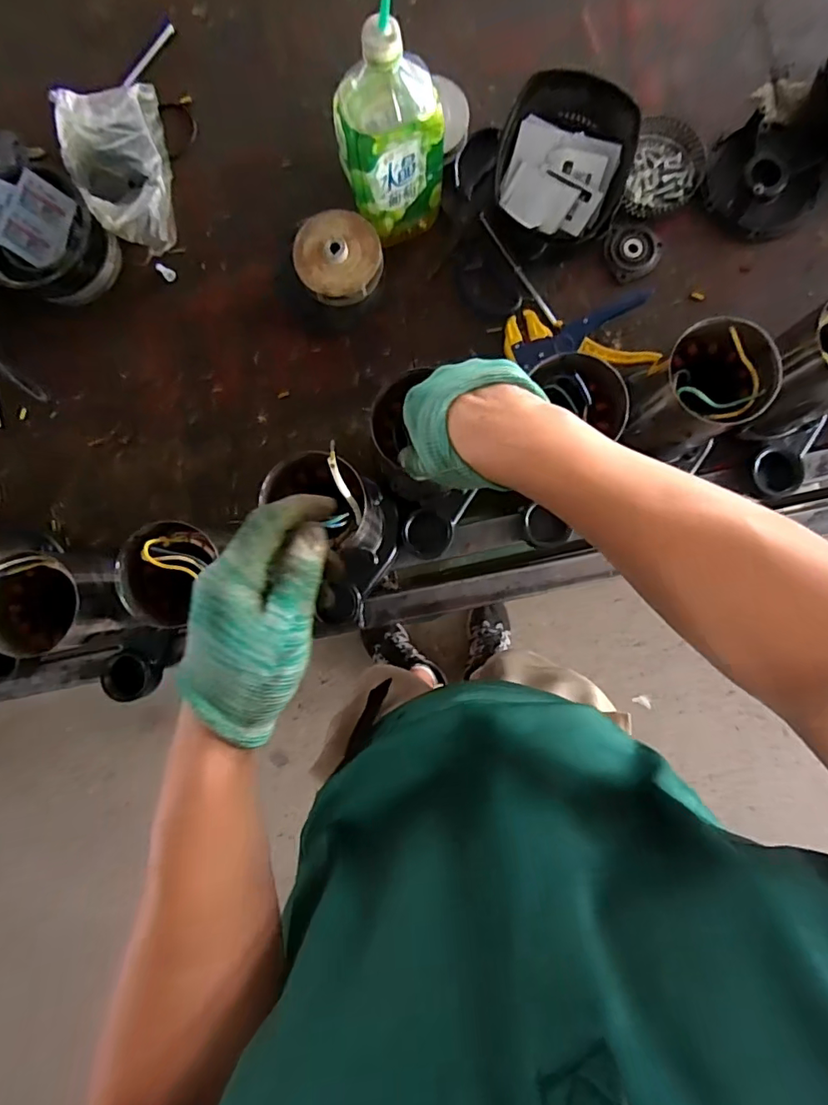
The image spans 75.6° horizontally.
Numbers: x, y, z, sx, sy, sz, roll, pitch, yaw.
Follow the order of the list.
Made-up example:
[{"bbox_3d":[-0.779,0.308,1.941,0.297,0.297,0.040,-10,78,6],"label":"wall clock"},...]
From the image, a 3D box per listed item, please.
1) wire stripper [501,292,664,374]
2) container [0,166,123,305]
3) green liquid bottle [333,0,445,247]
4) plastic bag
[{"bbox_3d":[0.190,-0.234,0.604,0.171,0.029,0.098,-10,89,3],"label":"wire stripper"},{"bbox_3d":[-0.420,-0.354,0.603,0.120,0.078,0.124,0,90,3],"label":"container"},{"bbox_3d":[-0.024,-0.400,0.520,0.099,0.209,0.072,-28,88,3],"label":"green liquid bottle"},{"bbox_3d":[-0.345,-0.447,0.612,0.111,0.060,0.206,-15,89,3],"label":"plastic bag"}]

